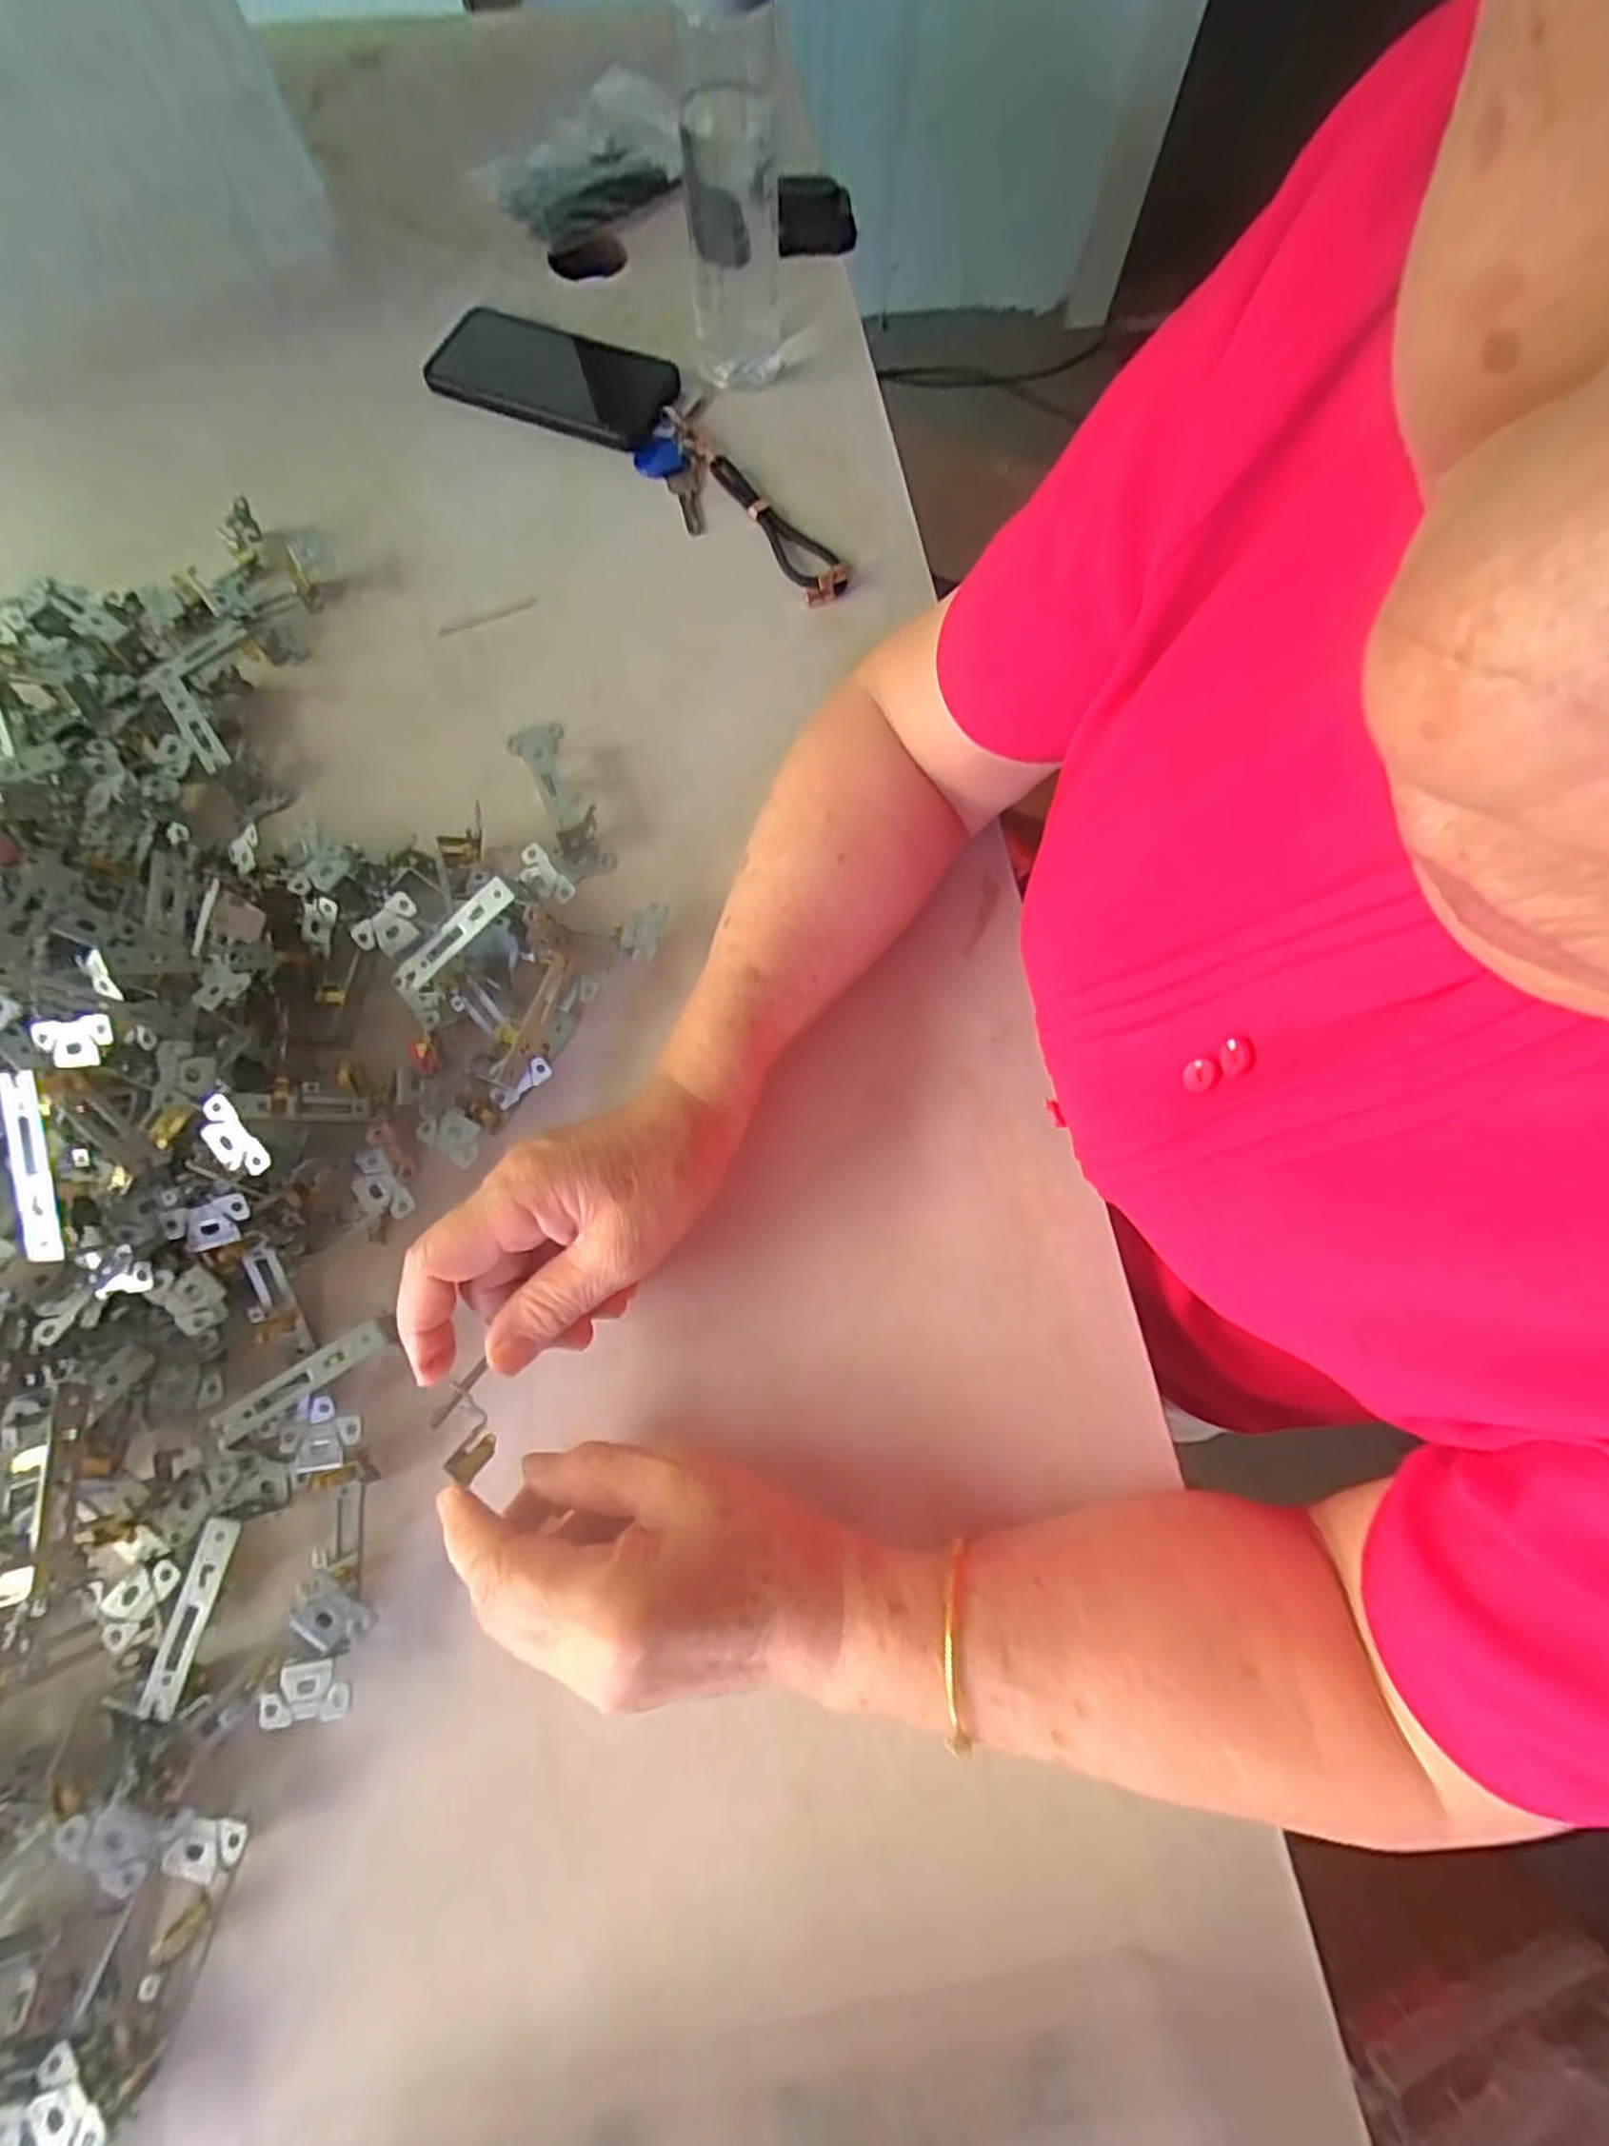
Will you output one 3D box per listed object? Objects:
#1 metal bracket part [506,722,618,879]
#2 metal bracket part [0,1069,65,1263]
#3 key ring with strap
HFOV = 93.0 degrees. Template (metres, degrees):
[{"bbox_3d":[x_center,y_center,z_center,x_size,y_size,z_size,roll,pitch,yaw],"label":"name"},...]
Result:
[{"bbox_3d":[-0.139,-0.158,0.427,0.032,0.022,0.105,-22,75,-8],"label":"metal bracket part"},{"bbox_3d":[-0.275,0.033,0.270,0.011,0.006,0.067,-7,93,-4],"label":"metal bracket part"},{"bbox_3d":[-0.046,-0.374,0.503,0.065,0.019,0.196,-31,77,-10],"label":"key ring with strap"}]

